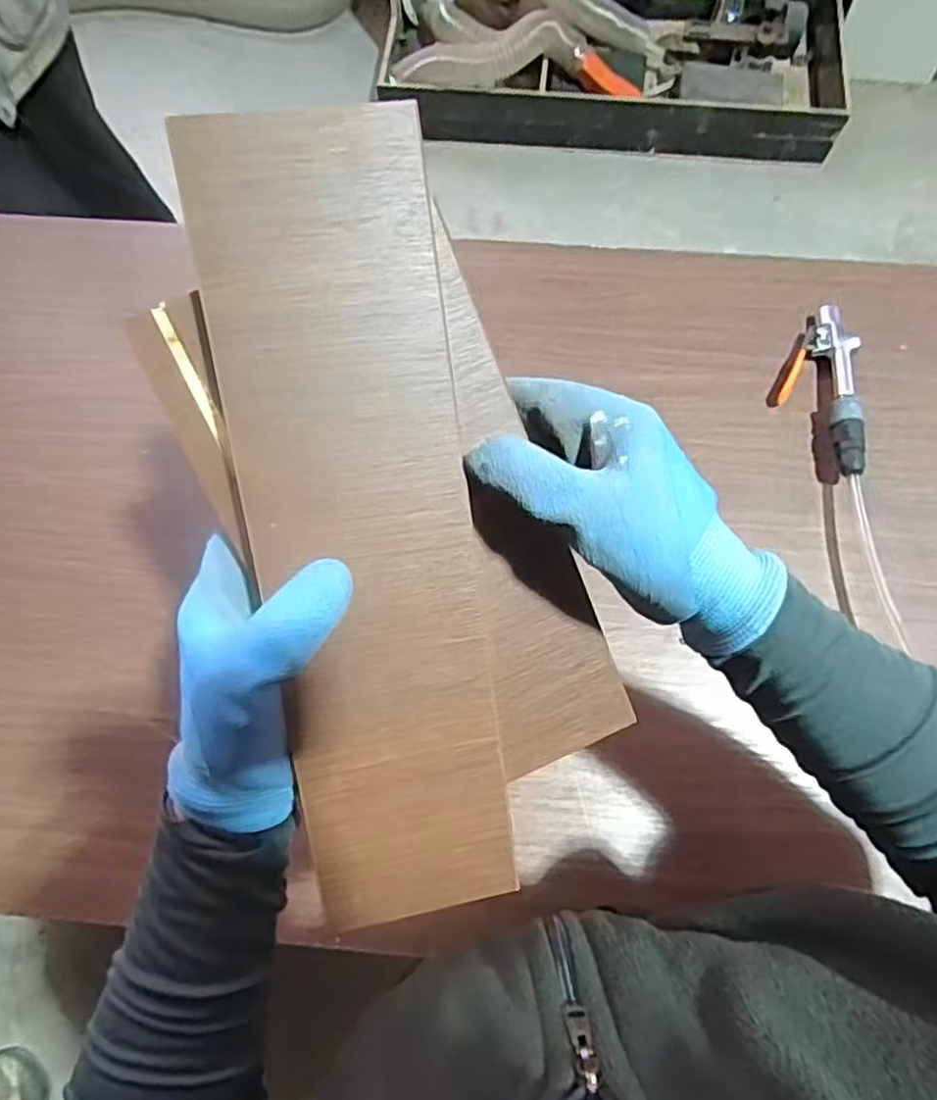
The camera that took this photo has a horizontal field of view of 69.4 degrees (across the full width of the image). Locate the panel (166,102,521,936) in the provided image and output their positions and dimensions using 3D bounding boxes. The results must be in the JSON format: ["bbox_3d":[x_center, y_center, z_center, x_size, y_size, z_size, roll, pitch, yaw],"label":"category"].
[{"bbox_3d":[-0.042,0.004,0.289,0.091,0.006,0.339,-9,102,-9],"label":"panel"}]

